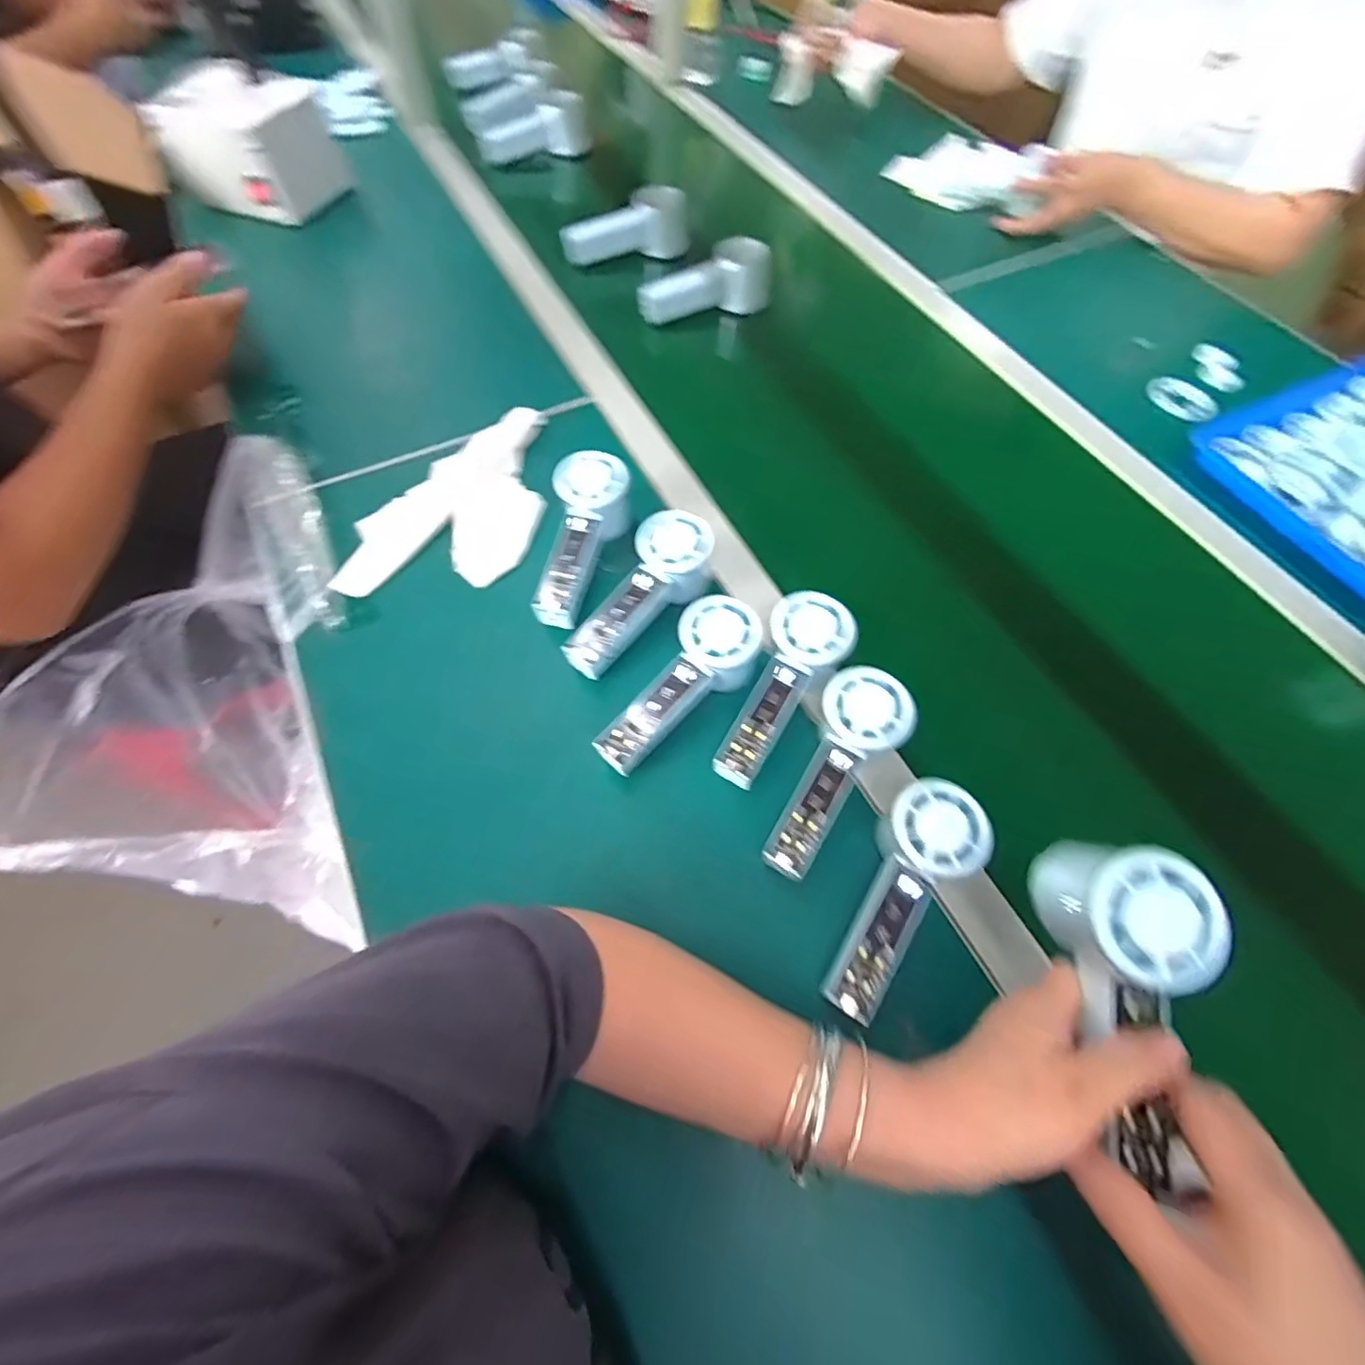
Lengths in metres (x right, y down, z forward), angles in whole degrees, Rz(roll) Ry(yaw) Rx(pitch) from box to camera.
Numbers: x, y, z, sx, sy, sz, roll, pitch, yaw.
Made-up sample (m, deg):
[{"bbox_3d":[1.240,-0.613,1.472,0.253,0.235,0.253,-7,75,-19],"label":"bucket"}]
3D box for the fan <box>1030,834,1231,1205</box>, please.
[{"bbox_3d":[0.213,0.153,0.285,0.054,0.059,0.147,0,85,-1],"label":"fan"}]

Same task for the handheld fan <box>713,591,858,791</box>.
[{"bbox_3d":[0.074,0.005,0.441,0.059,0.031,0.153,28,81,13],"label":"handheld fan"}]

